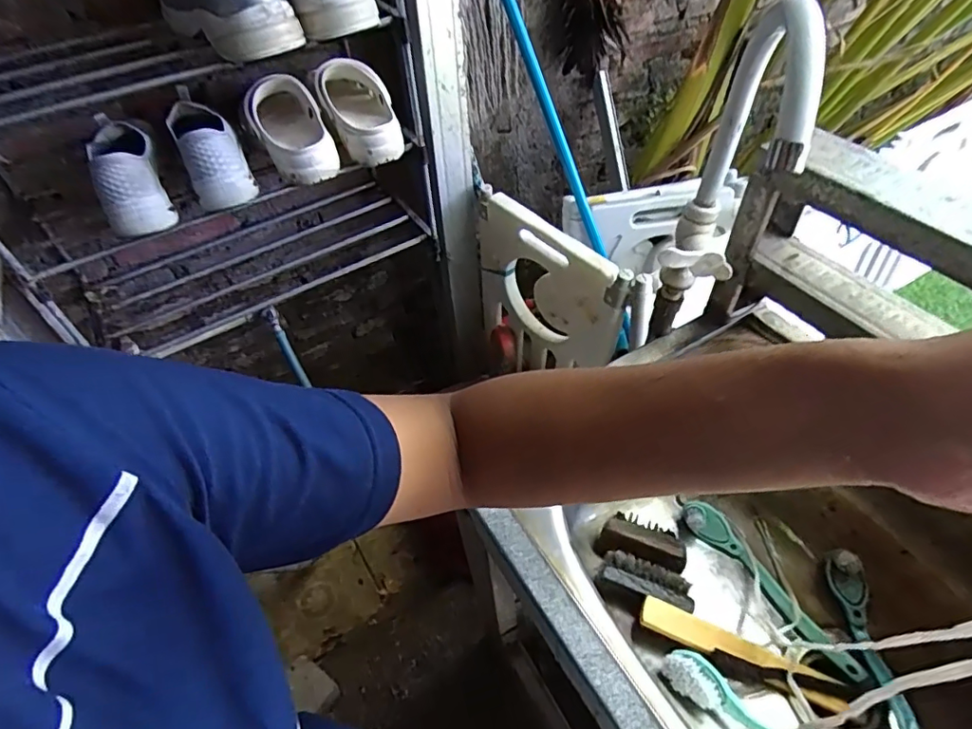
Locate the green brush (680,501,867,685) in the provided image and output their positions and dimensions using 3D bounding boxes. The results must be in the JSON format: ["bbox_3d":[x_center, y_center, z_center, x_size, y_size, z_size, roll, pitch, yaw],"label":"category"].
[{"bbox_3d":[0.314,0.239,0.603,0.042,0.036,0.226,-33,54,-23],"label":"green brush"}]

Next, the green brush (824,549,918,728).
[{"bbox_3d":[0.386,0.300,0.533,0.028,0.035,0.230,-1,49,4],"label":"green brush"}]

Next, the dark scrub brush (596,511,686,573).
[{"bbox_3d":[0.180,0.200,0.631,0.098,0.030,0.059,9,50,12],"label":"dark scrub brush"}]

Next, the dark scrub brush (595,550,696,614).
[{"bbox_3d":[0.174,0.240,0.599,0.099,0.032,0.043,12,51,14],"label":"dark scrub brush"}]

